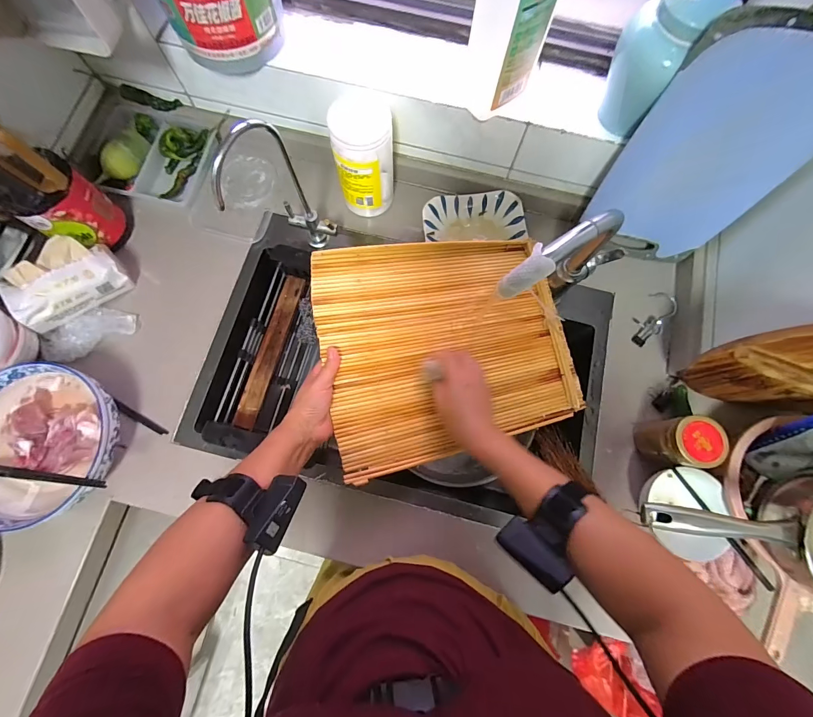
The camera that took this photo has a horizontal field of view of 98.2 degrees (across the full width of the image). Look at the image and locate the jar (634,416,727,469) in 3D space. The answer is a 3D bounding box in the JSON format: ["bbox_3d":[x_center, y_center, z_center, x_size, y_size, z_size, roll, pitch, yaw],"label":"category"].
[{"bbox_3d":[0.408,0.126,0.532,0.064,0.101,0.068,0,77,-2],"label":"jar"}]

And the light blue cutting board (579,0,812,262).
[{"bbox_3d":[0.416,-0.268,0.510,0.206,0.349,0.020,17,67,3],"label":"light blue cutting board"}]

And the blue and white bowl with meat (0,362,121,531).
[{"bbox_3d":[-0.540,0.125,0.524,0.219,0.072,0.220,0,77,-2],"label":"blue and white bowl with meat"}]

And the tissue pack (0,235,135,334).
[{"bbox_3d":[-0.553,-0.122,0.578,0.151,0.096,0.075,-40,81,-10],"label":"tissue pack"}]

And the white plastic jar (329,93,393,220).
[{"bbox_3d":[-0.070,-0.327,0.601,0.094,0.189,0.079,-7,77,-3],"label":"white plastic jar"}]

